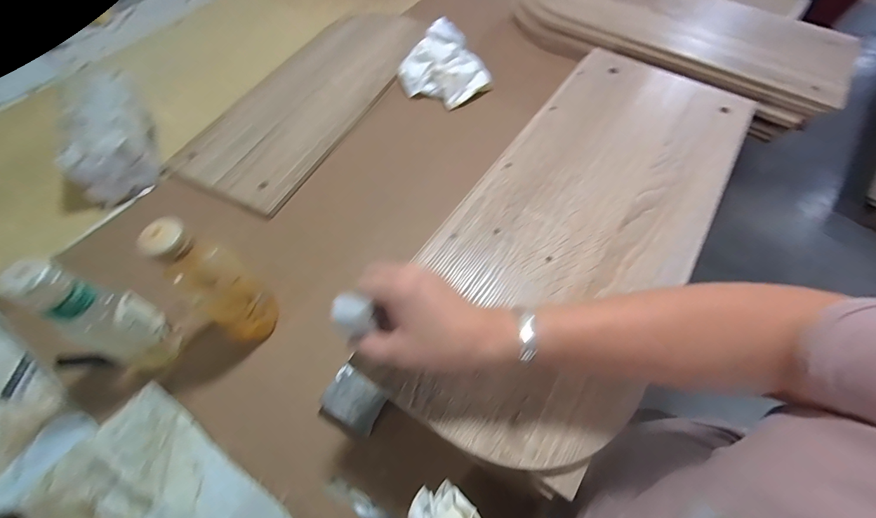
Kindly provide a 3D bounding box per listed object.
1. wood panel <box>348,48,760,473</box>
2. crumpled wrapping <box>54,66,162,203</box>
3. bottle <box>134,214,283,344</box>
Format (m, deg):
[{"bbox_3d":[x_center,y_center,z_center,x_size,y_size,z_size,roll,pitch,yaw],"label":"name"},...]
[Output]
[{"bbox_3d":[0.171,-0.061,0.456,0.247,0.019,0.582,29,63,17],"label":"wood panel"},{"bbox_3d":[-0.533,-0.202,0.644,0.098,0.119,0.202,-20,62,-11],"label":"crumpled wrapping"},{"bbox_3d":[-0.242,0.029,0.439,0.057,0.197,0.064,38,67,20],"label":"bottle"}]

